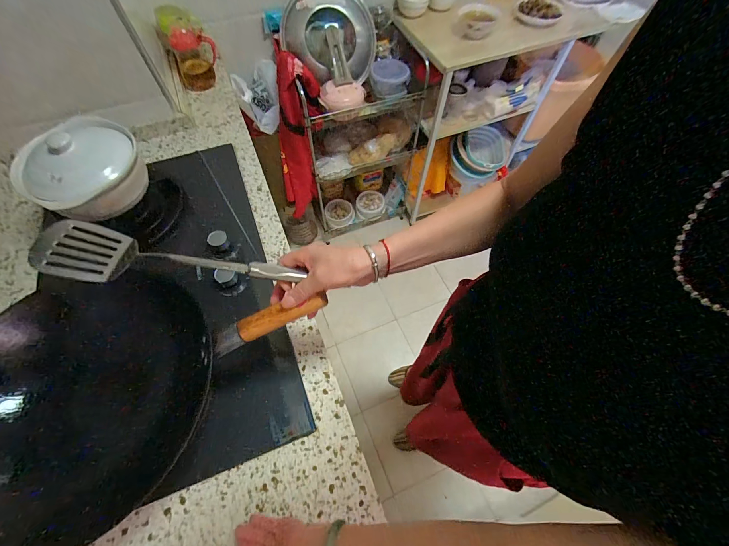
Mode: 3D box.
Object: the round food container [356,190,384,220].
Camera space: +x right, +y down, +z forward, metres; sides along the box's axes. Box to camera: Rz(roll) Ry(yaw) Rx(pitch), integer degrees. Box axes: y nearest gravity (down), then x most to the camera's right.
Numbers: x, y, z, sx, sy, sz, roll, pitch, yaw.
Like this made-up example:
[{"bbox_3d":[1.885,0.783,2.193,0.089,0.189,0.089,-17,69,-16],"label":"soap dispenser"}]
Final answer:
[{"bbox_3d":[0.029,-0.361,1.637,0.148,0.069,0.141,1,60,-2],"label":"round food container"}]

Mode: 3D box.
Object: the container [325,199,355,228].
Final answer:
[{"bbox_3d":[-0.128,-0.307,1.587,0.150,0.073,0.127,-15,62,-11],"label":"container"}]

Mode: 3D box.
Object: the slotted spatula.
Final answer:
[{"bbox_3d":[-0.234,-0.020,0.392,0.300,0.035,0.073,4,62,-4],"label":"slotted spatula"}]

